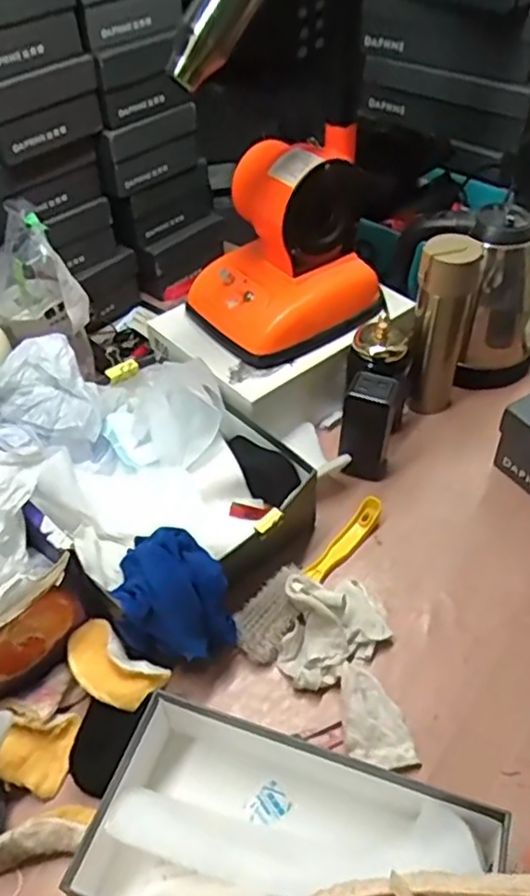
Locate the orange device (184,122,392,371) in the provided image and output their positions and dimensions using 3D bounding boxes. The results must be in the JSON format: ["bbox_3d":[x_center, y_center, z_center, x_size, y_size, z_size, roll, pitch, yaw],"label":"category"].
[{"bbox_3d":[0.026,-0.253,0.837,0.209,0.201,0.164,-29,52,-23],"label":"orange device"}]

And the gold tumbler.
[{"bbox_3d":[0.222,-0.154,0.863,0.068,0.241,0.066,8,47,10],"label":"gold tumbler"}]

